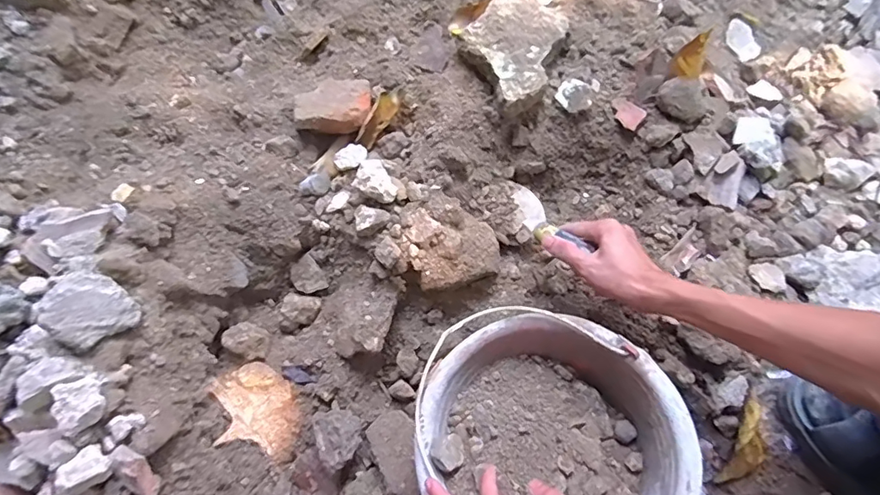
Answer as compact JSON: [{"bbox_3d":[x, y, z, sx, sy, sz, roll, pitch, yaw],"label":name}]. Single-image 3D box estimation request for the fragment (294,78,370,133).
[{"bbox_3d":[-0.139,-0.186,0.664,0.093,0.027,0.087,0,50,-7],"label":"fragment"}]

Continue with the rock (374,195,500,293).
[{"bbox_3d":[0.003,0.002,0.606,0.132,0.060,0.108,-38,74,-5],"label":"rock"}]

